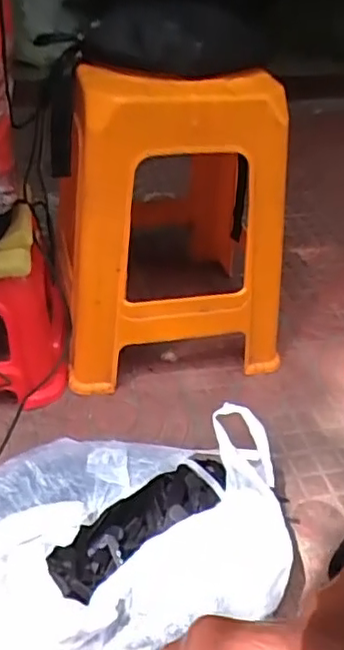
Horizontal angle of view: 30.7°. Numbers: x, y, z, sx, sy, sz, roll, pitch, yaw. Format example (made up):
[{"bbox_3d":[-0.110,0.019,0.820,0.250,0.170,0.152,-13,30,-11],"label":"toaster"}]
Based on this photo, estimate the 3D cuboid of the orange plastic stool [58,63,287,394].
[{"bbox_3d":[-0.008,-0.188,1.074,0.356,0.487,0.353,-5,37,-12],"label":"orange plastic stool"}]

